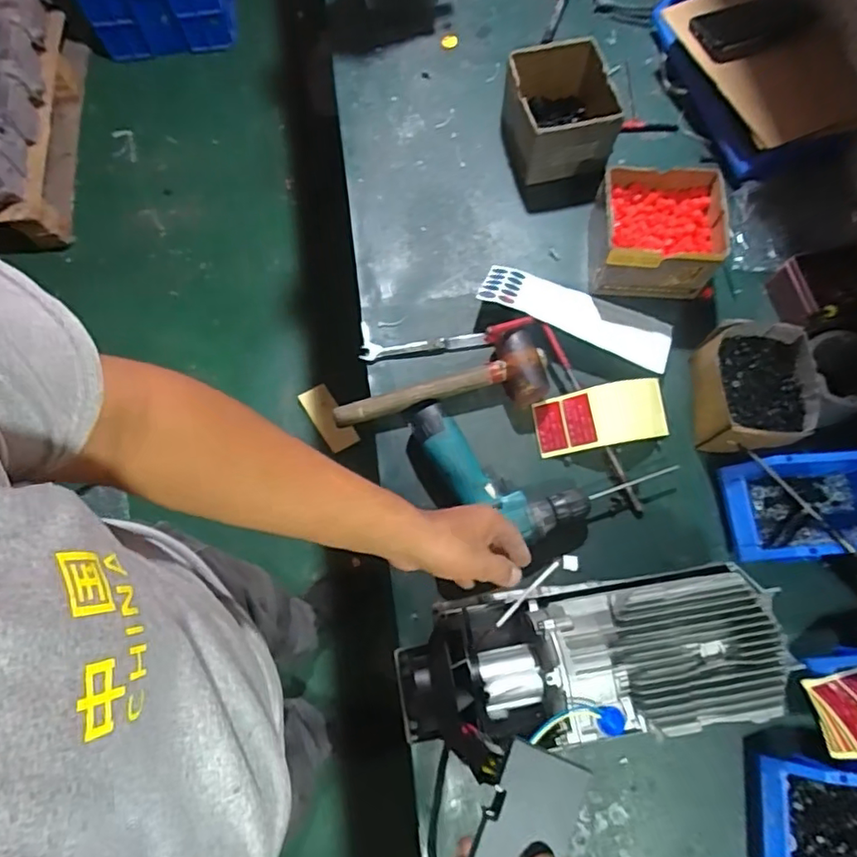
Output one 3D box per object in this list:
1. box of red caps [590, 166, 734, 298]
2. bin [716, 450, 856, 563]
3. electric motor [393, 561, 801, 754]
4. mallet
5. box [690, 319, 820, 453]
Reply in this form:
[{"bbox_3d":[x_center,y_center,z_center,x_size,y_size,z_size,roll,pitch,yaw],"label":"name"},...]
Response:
[{"bbox_3d":[0.304,-0.264,0.787,0.150,0.098,0.145,2,73,1],"label":"box of red caps"},{"bbox_3d":[0.459,0.093,0.685,0.196,0.080,0.114,-3,72,-1],"label":"bin"},{"bbox_3d":[0.142,0.220,0.545,0.342,0.121,0.134,-10,73,7],"label":"electric motor"},{"bbox_3d":[0.014,-0.061,0.753,0.277,0.052,0.090,-8,73,-2],"label":"mallet"},{"bbox_3d":[0.398,-0.045,0.726,0.130,0.082,0.155,0,72,0],"label":"box"}]

